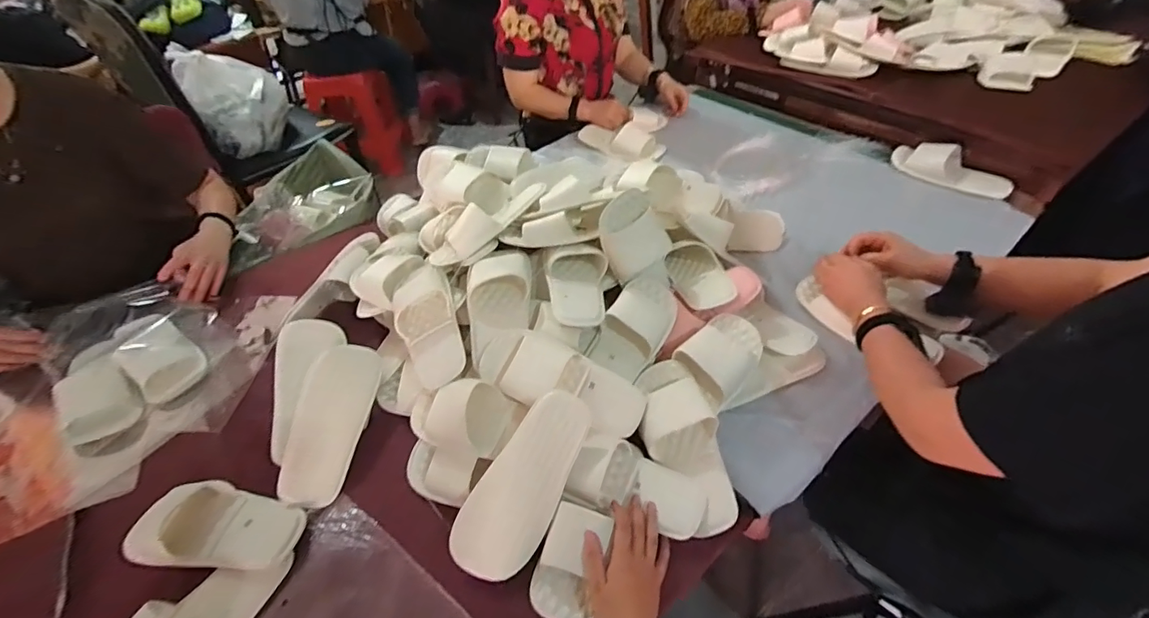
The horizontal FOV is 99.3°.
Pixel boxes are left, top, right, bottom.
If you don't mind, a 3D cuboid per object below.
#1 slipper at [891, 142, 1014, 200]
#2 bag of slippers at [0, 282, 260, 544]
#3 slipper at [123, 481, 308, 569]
[{"bbox_3d":[0.812,-0.301,1.059,0.108,0.055,0.235,-34,52,-25],"label":"slipper"},{"bbox_3d":[-0.794,0.163,0.777,0.370,0.096,0.473,29,55,29],"label":"bag of slippers"},{"bbox_3d":[-0.471,0.283,0.637,0.234,0.046,0.099,2,46,6],"label":"slipper"}]

